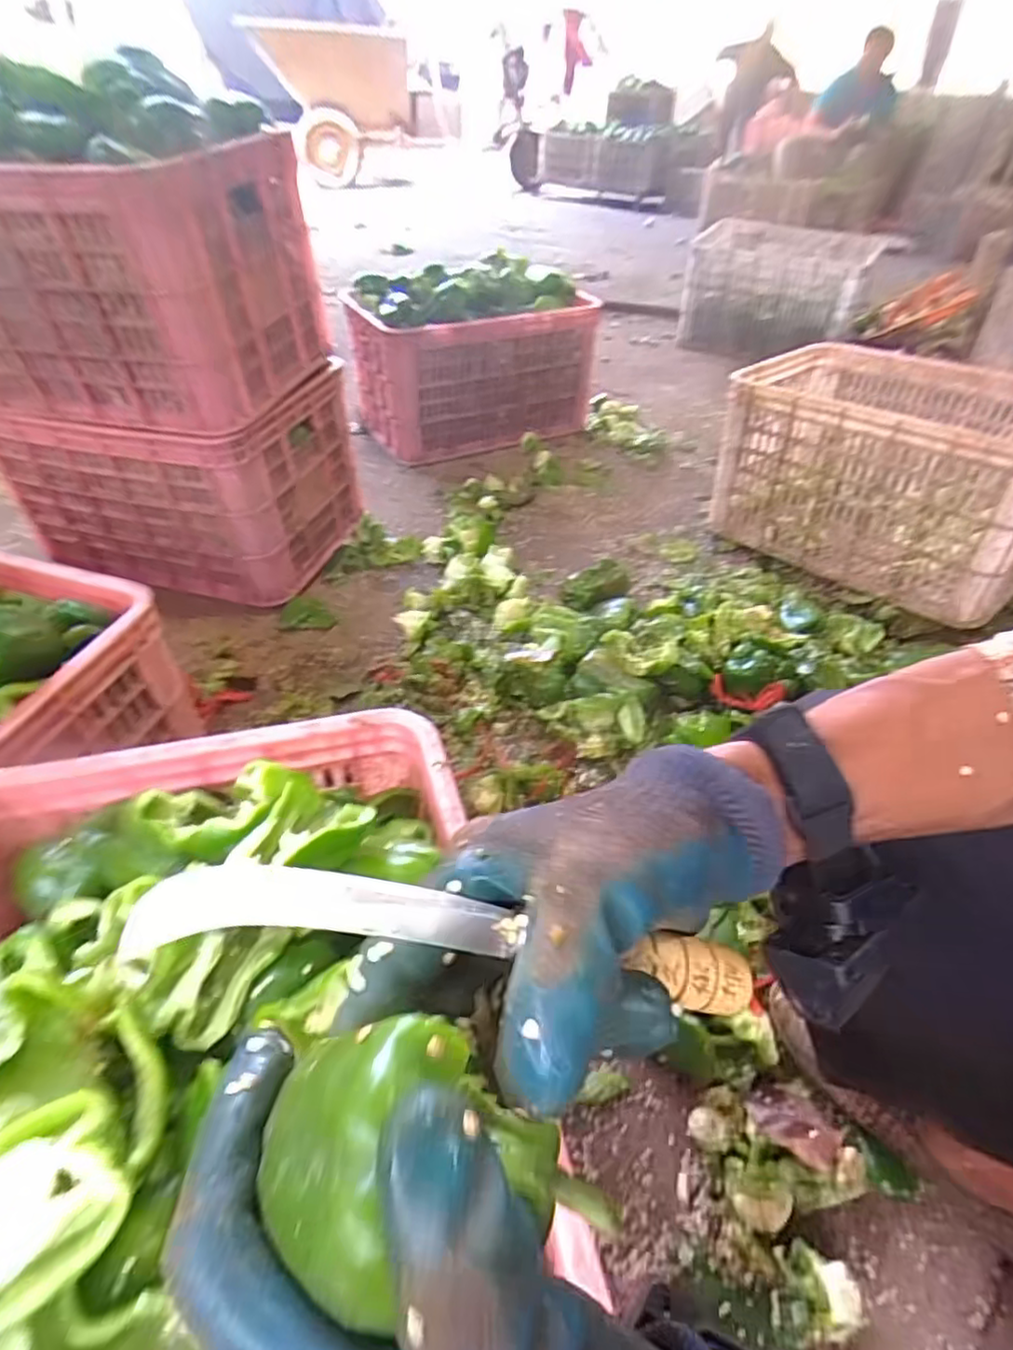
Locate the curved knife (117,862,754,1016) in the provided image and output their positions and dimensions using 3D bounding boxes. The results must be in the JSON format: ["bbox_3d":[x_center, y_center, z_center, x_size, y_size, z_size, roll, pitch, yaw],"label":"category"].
[{"bbox_3d":[-0.007,0.086,0.203,0.201,0.017,0.023,16,41,-16],"label":"curved knife"}]

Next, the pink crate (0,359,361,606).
[{"bbox_3d":[-0.551,-0.347,1.098,0.484,0.286,0.312,11,44,7],"label":"pink crate"}]

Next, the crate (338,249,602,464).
[{"bbox_3d":[-0.064,-0.763,1.502,0.517,0.352,0.296,-22,49,-24],"label":"crate"}]

